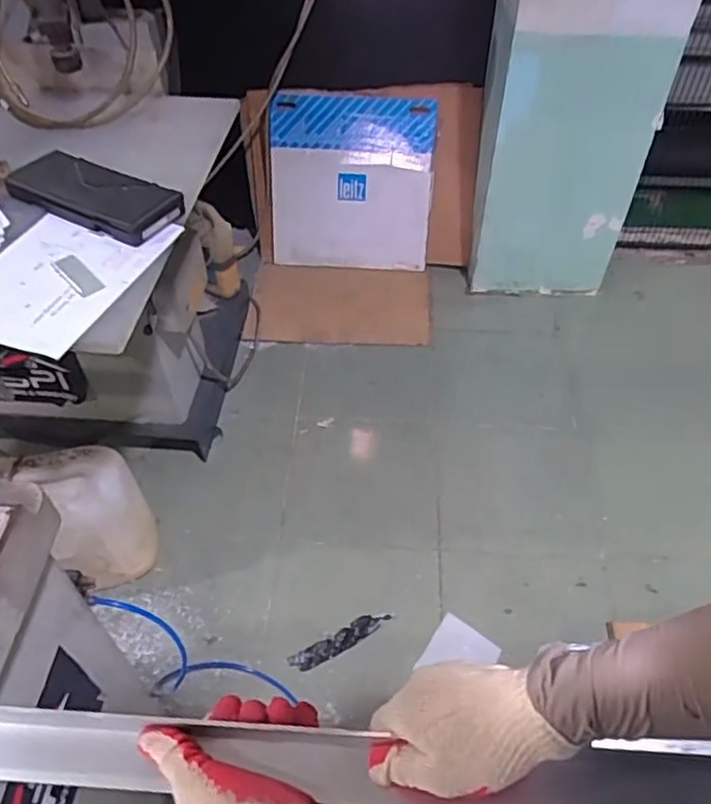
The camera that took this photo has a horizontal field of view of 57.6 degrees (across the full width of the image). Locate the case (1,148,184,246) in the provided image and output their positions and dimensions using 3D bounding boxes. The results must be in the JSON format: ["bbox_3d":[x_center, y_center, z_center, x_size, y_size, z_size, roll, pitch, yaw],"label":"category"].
[{"bbox_3d":[-0.402,-0.318,0.980,0.289,0.031,0.117,27,54,22],"label":"case"}]

